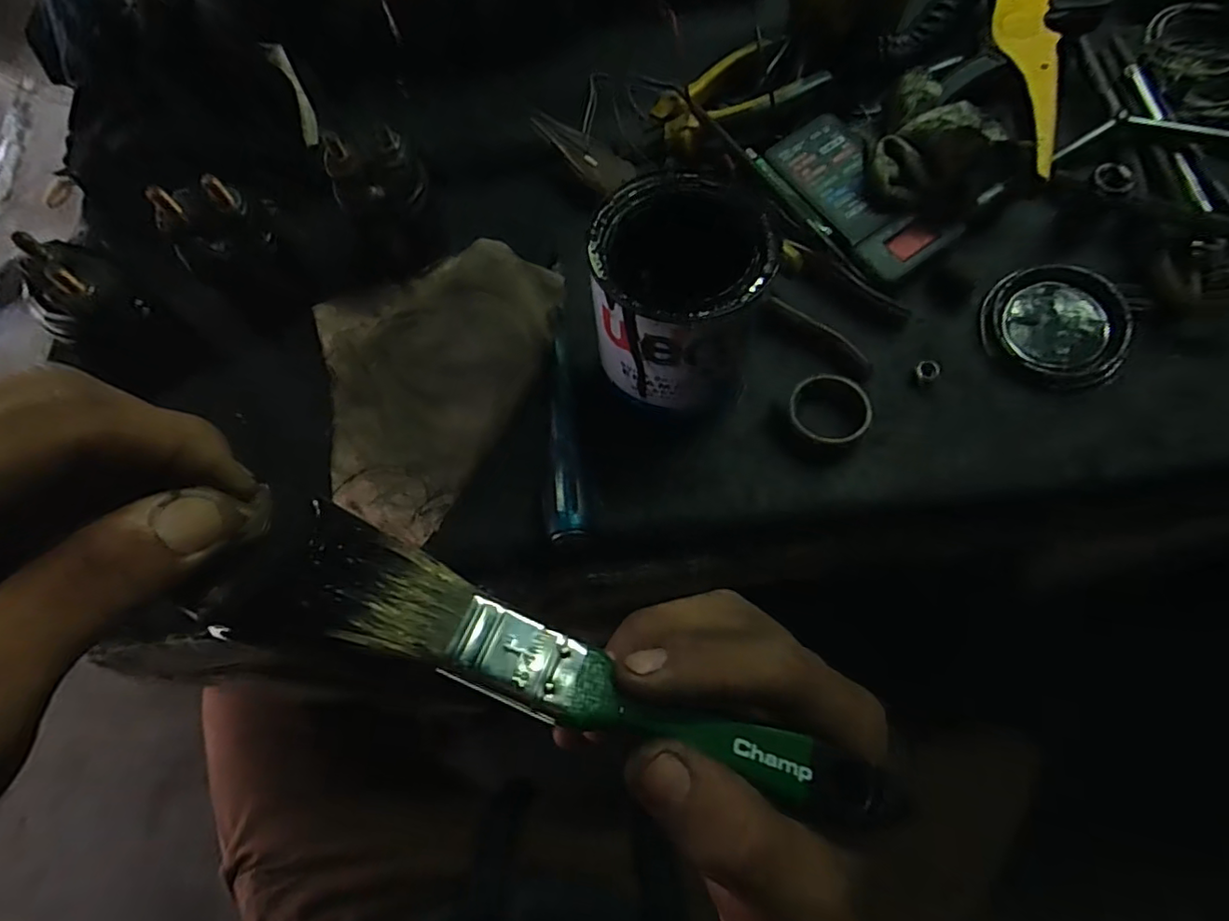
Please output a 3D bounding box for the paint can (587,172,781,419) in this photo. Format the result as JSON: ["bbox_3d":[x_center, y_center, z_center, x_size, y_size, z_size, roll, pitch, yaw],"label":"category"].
[{"bbox_3d":[0.030,-0.077,0.291,0.077,0.085,0.082,-1,68,1],"label":"paint can"}]

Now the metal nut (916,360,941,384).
[{"bbox_3d":[0.178,-0.051,0.343,0.013,0.008,0.012,-1,68,1],"label":"metal nut"}]

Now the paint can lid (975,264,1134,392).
[{"bbox_3d":[0.247,-0.076,0.338,0.070,0.009,0.066,-3,75,10],"label":"paint can lid"}]

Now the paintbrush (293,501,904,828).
[{"bbox_3d":[0.000,0.064,0.165,0.183,0.015,0.026,25,70,-5],"label":"paintbrush"}]

